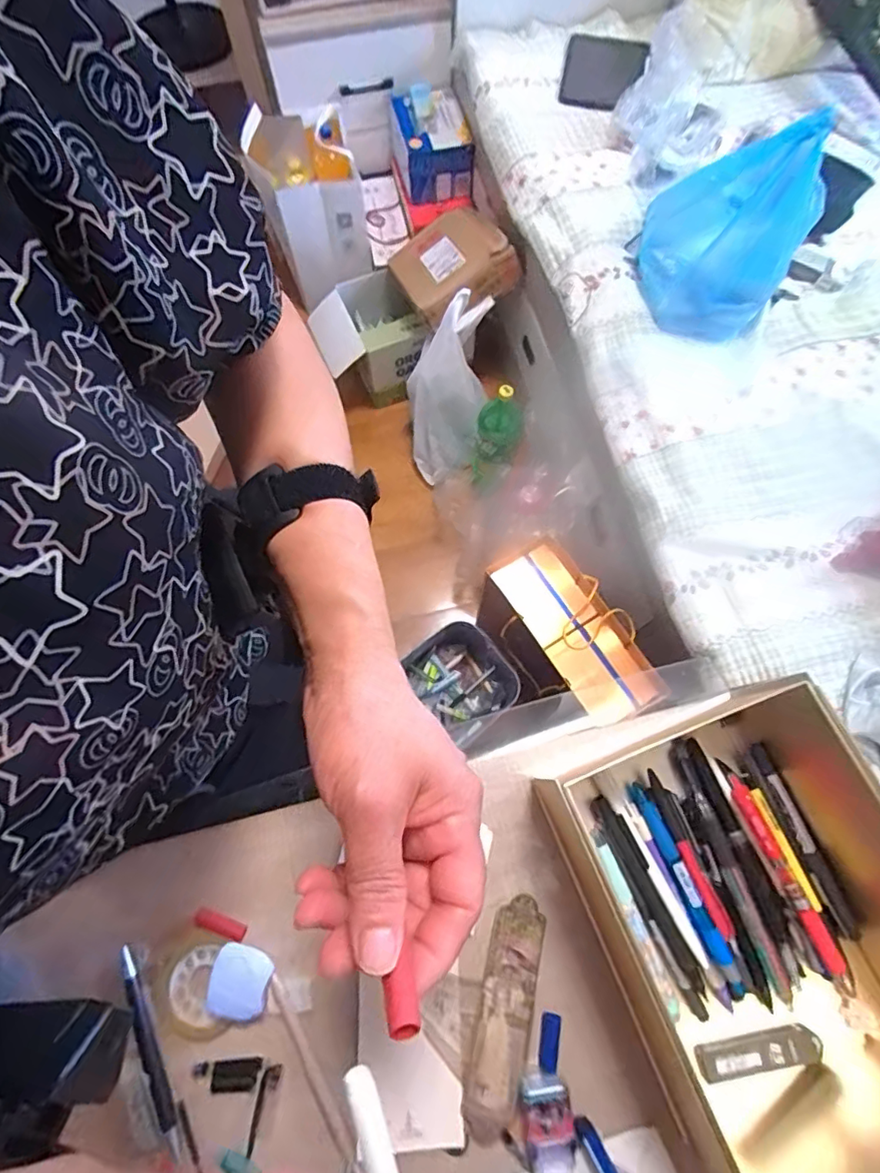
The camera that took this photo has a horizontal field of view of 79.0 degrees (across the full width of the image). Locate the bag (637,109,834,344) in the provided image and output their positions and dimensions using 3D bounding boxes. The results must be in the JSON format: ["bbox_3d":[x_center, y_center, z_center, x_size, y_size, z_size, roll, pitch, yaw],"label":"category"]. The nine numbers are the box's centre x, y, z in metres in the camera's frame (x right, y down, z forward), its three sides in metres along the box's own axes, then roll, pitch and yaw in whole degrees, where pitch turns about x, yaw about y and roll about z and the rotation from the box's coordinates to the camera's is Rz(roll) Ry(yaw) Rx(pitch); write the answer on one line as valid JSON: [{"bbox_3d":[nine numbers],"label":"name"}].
[{"bbox_3d":[0.477,-0.583,0.878,0.250,0.266,0.210,16,72,6],"label":"bag"}]

